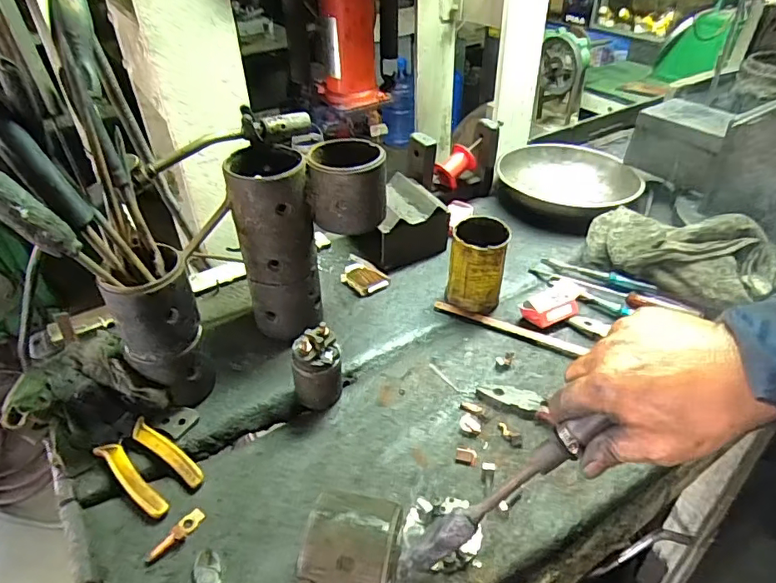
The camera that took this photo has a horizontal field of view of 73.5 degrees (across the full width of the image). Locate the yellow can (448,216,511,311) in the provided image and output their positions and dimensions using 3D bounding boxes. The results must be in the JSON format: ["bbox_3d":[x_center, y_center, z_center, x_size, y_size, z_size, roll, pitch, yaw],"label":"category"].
[{"bbox_3d":[0.120,-0.037,0.695,0.071,0.106,0.069,-1,38,1],"label":"yellow can"}]

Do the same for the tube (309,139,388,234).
[{"bbox_3d":[-0.047,-0.125,0.602,0.090,0.081,0.088,-7,39,-6],"label":"tube"}]

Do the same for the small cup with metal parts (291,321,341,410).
[{"bbox_3d":[-0.077,0.085,0.574,0.058,0.096,0.055,-11,39,-11],"label":"small cup with metal parts"}]

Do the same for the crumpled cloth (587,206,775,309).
[{"bbox_3d":[0.402,-0.062,0.721,0.124,0.081,0.254,-26,44,-28],"label":"crumpled cloth"}]

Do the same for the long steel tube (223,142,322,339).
[{"bbox_3d":[-0.131,-0.058,0.631,0.092,0.211,0.092,-11,39,-11],"label":"long steel tube"}]

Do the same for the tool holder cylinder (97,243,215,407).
[{"bbox_3d":[-0.237,0.043,0.556,0.080,0.163,0.068,-21,42,-23],"label":"tool holder cylinder"}]

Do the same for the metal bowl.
[{"bbox_3d":[0.320,-0.186,0.933,0.239,0.077,0.243,-1,38,1],"label":"metal bowl"}]

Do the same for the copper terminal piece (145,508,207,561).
[{"bbox_3d":[-0.195,0.224,0.480,0.017,0.011,0.058,20,32,25],"label":"copper terminal piece"}]

